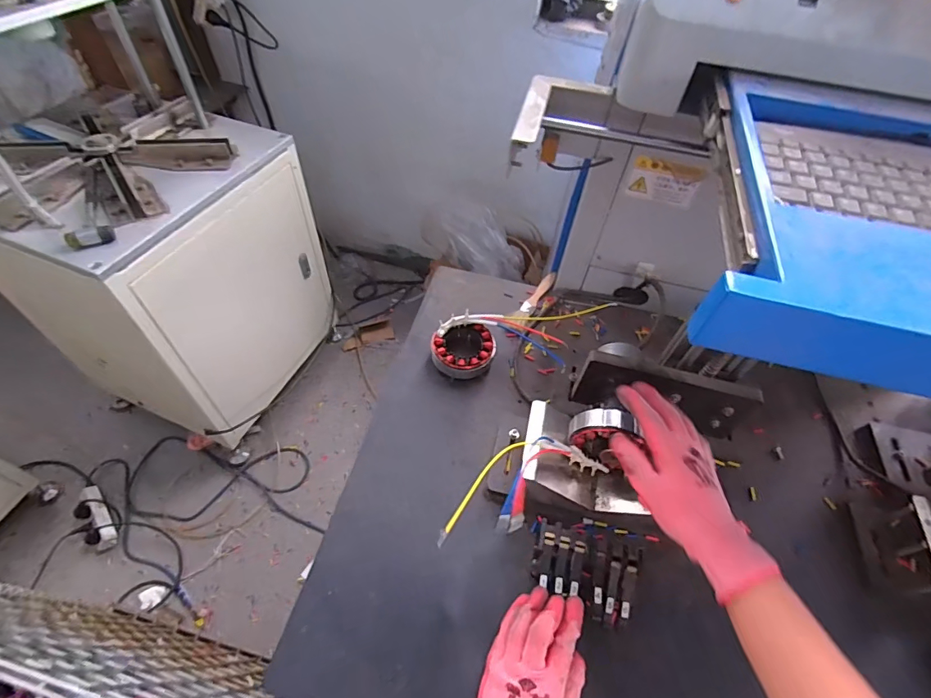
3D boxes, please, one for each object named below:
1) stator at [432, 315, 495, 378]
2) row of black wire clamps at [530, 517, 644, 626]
[{"bbox_3d":[-0.002,-0.002,0.647,0.089,0.041,0.086,5,53,1],"label":"stator"},{"bbox_3d":[0.123,0.235,0.482,0.108,0.025,0.074,16,54,9],"label":"row of black wire clamps"}]

